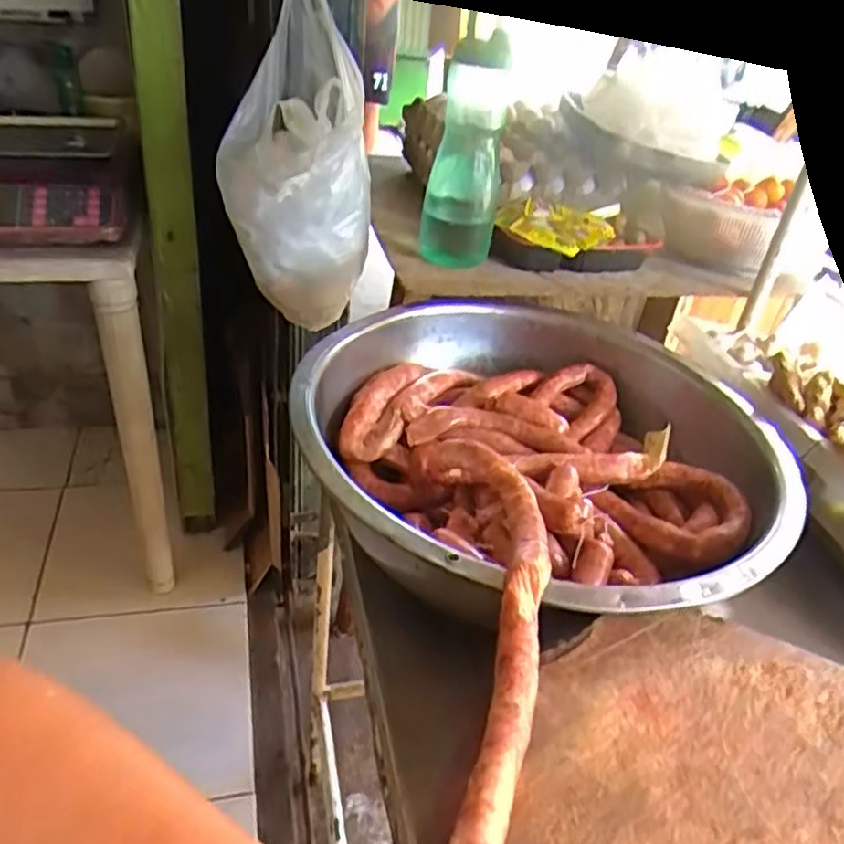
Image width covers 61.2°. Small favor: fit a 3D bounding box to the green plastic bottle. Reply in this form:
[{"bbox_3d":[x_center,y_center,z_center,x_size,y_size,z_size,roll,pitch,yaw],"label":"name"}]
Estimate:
[{"bbox_3d":[0.055,-0.319,0.888,0.090,0.227,0.083,10,35,4],"label":"green plastic bottle"}]

